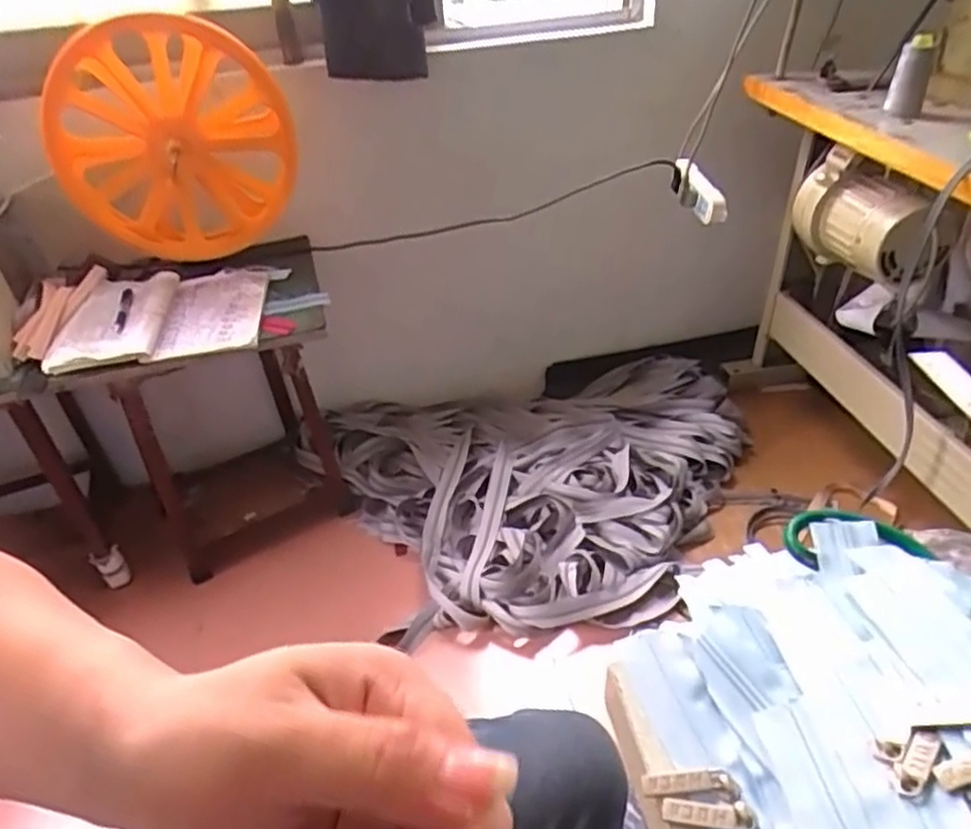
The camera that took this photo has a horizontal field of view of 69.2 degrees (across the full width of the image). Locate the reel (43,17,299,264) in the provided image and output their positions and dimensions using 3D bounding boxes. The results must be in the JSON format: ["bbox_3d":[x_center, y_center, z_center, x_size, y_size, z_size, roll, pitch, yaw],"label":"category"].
[{"bbox_3d":[-0.484,-0.420,1.099,0.367,0.344,0.078,-8,37,-3],"label":"reel"}]

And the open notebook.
[{"bbox_3d":[-0.512,-0.159,1.126,0.299,0.021,0.225,-6,45,-8],"label":"open notebook"}]

